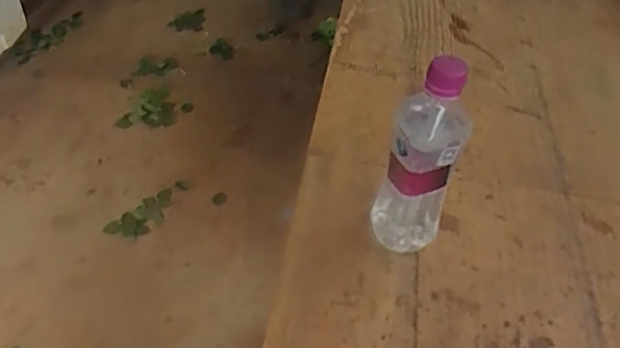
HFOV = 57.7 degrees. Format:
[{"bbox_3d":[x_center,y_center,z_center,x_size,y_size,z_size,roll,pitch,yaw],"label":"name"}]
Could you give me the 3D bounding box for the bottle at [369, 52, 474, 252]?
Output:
[{"bbox_3d":[0.098,-0.011,0.502,0.065,0.201,0.053,14,45,10],"label":"bottle"}]

